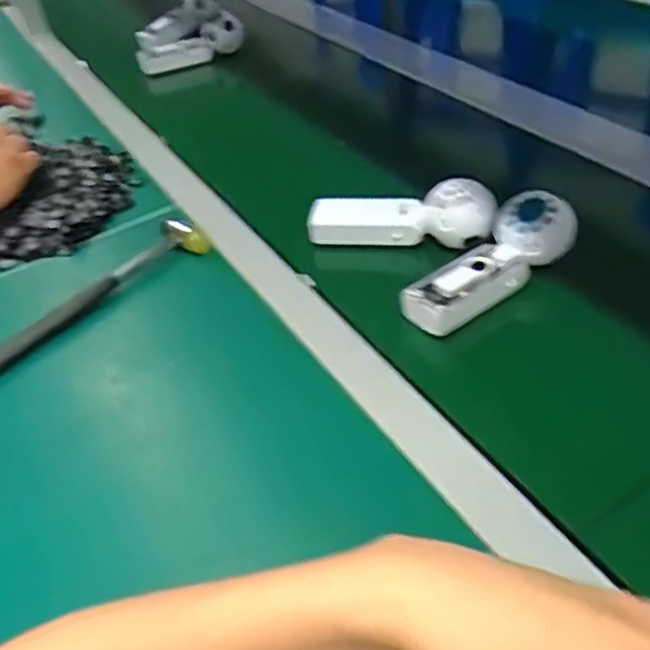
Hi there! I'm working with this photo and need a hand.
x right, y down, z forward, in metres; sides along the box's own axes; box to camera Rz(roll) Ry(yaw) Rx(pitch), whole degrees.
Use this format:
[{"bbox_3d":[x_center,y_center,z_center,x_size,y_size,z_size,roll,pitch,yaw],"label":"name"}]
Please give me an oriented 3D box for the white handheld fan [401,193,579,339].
[{"bbox_3d":[0.142,-0.056,0.586,0.174,0.051,0.057,-37,47,-13],"label":"white handheld fan"}]

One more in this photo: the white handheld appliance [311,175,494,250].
[{"bbox_3d":[0.073,-0.108,0.651,0.176,0.059,0.035,5,42,14],"label":"white handheld appliance"}]

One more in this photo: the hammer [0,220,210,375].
[{"bbox_3d":[-0.219,-0.033,0.646,0.053,0.027,0.238,29,52,35],"label":"hammer"}]

